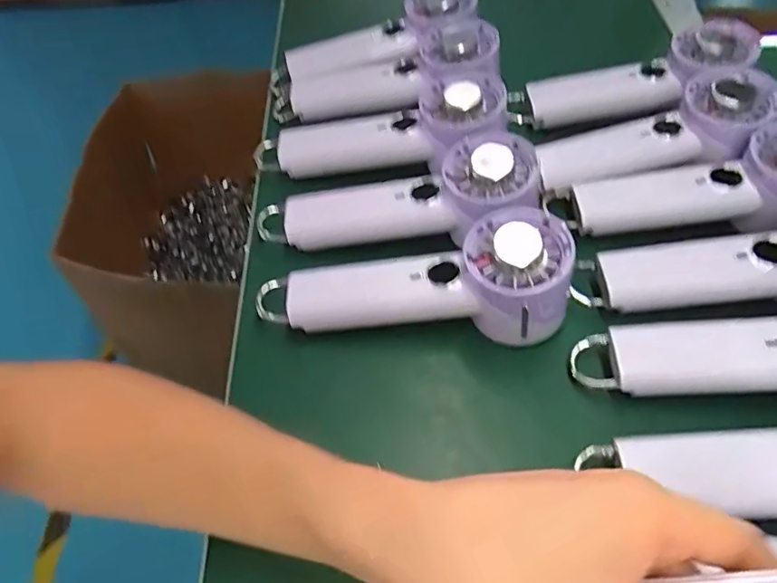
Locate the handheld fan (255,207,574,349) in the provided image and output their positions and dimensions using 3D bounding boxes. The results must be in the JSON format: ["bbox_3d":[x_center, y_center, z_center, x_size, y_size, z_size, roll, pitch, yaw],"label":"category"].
[{"bbox_3d":[0.019,-0.001,0.354,0.186,0.060,0.065,-8,55,11],"label":"handheld fan"}]

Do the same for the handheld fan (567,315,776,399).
[{"bbox_3d":[0.208,0.035,0.312,0.194,0.036,0.062,-8,54,16],"label":"handheld fan"}]

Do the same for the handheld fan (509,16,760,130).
[{"bbox_3d":[0.193,-0.164,0.446,0.184,0.032,0.061,-14,54,14],"label":"handheld fan"}]

